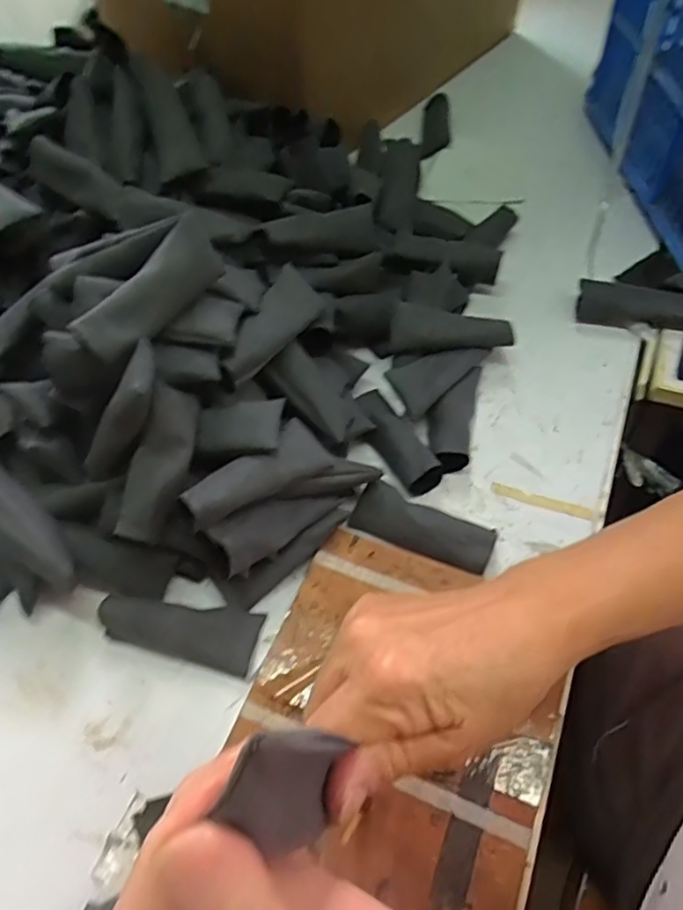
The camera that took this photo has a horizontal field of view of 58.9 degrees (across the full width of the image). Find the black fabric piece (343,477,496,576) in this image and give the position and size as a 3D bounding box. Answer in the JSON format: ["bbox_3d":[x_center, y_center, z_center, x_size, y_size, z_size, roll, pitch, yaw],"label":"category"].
[{"bbox_3d":[0.060,0.051,0.433,0.098,0.024,0.039,22,61,19],"label":"black fabric piece"}]

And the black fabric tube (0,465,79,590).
[{"bbox_3d":[-0.207,0.044,0.393,0.106,0.018,0.028,45,69,7],"label":"black fabric tube"}]

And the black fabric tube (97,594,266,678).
[{"bbox_3d":[-0.107,0.112,0.401,0.100,0.026,0.039,9,57,11],"label":"black fabric tube"}]

